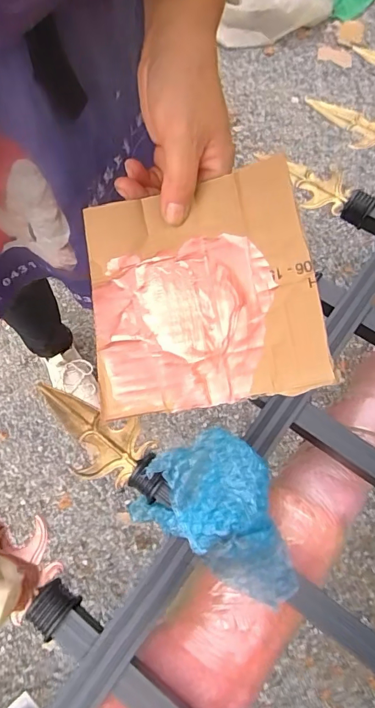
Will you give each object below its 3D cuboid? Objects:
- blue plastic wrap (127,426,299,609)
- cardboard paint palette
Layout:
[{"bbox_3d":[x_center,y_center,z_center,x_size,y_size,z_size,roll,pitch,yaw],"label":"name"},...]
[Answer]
[{"bbox_3d":[0.035,0.135,0.380,0.147,0.053,0.106,28,71,8],"label":"blue plastic wrap"},{"bbox_3d":[0.008,-0.041,0.290,0.148,0.019,0.150,-10,82,10],"label":"cardboard paint palette"}]

